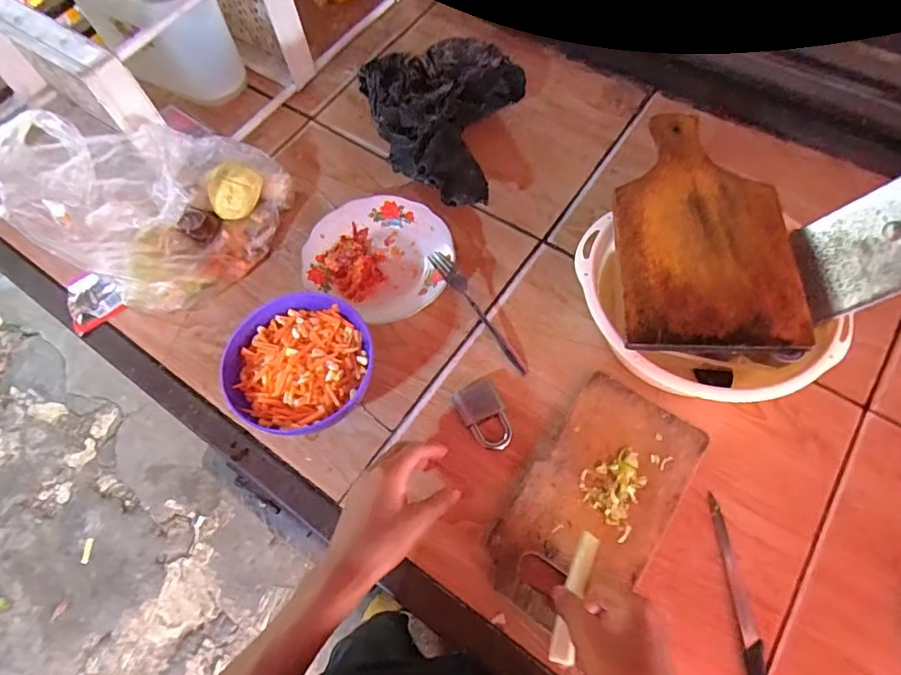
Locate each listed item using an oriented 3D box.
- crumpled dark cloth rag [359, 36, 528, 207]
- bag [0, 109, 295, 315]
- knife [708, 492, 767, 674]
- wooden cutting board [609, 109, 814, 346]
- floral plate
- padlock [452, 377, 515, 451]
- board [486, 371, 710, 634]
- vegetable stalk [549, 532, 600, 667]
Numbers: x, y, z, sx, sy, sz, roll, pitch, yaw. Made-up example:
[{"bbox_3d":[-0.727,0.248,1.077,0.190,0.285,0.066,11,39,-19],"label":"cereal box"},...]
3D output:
[{"bbox_3d":[-0.024,-0.288,0.702,0.199,0.114,0.289,12,67,9],"label":"crumpled dark cloth rag"},{"bbox_3d":[-0.365,-0.178,0.644,0.256,0.158,0.244,22,67,14],"label":"bag"},{"bbox_3d":[0.264,0.264,0.467,0.019,0.019,0.240,-2,63,2],"label":"knife"},{"bbox_3d":[0.258,-0.122,0.547,0.164,0.013,0.293,2,64,5],"label":"wooden cutting board"},{"bbox_3d":[-0.084,-0.099,0.658,0.175,0.035,0.162,-1,63,3],"label":"floral plate"},{"bbox_3d":[0.038,0.085,0.565,0.048,0.023,0.073,-27,65,-10],"label":"padlock"},{"bbox_3d":[0.142,0.162,0.523,0.132,0.017,0.239,32,69,17],"label":"board"},{"bbox_3d":[0.105,0.216,0.444,0.019,0.011,0.105,19,55,12],"label":"vegetable stalk"}]

